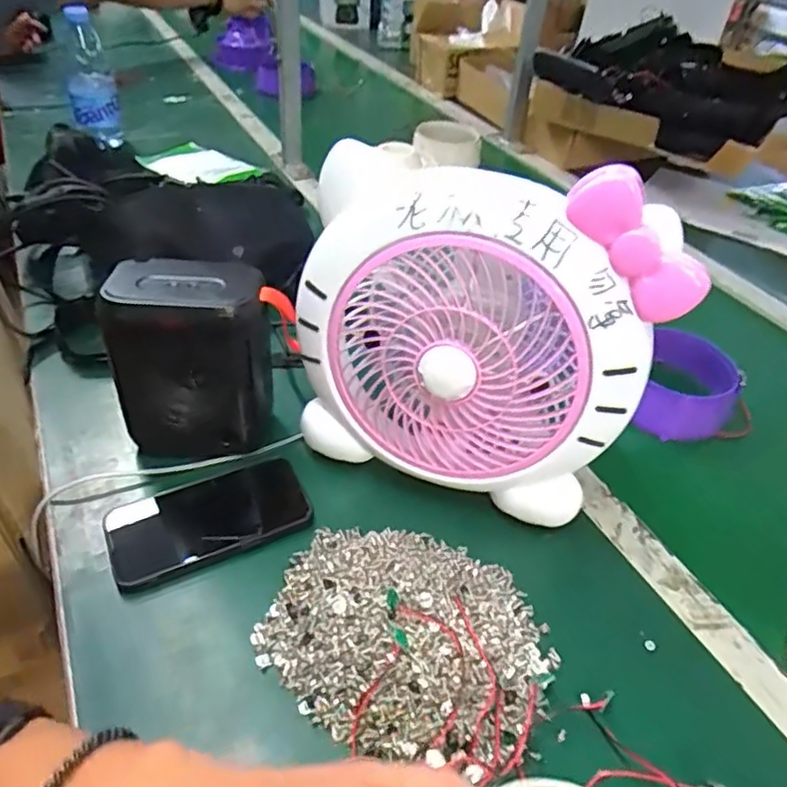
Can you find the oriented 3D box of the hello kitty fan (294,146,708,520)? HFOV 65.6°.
[{"bbox_3d":[0.053,-0.026,0.445,0.255,0.250,0.070,12,41,9],"label":"hello kitty fan"}]

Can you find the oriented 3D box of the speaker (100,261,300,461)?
[{"bbox_3d":[-0.150,-0.023,0.497,0.133,0.150,0.069,-4,42,-10],"label":"speaker"}]

